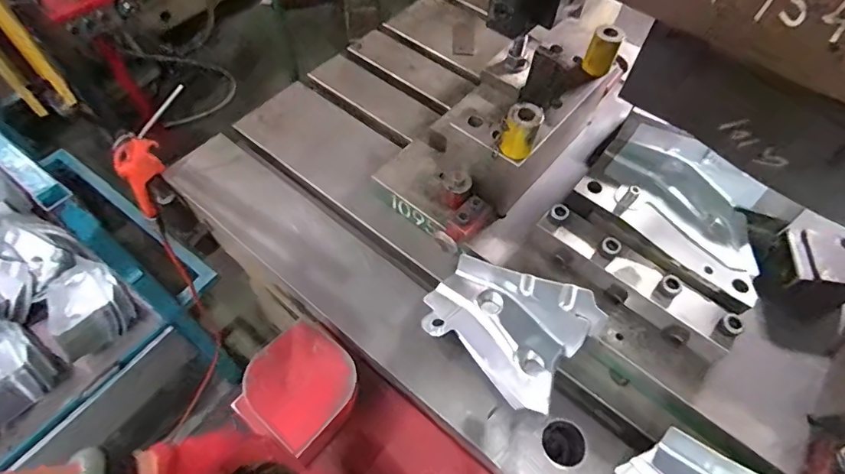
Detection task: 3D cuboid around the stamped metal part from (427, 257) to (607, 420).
[{"bbox_3d":[0.098,0.108,0.575,0.193,0.084,0.146,35,63,18],"label":"stamped metal part"}]

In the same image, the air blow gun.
[{"bbox_3d":[-0.426,-0.126,0.694,0.072,0.245,0.031,-16,55,-47],"label":"air blow gun"}]

